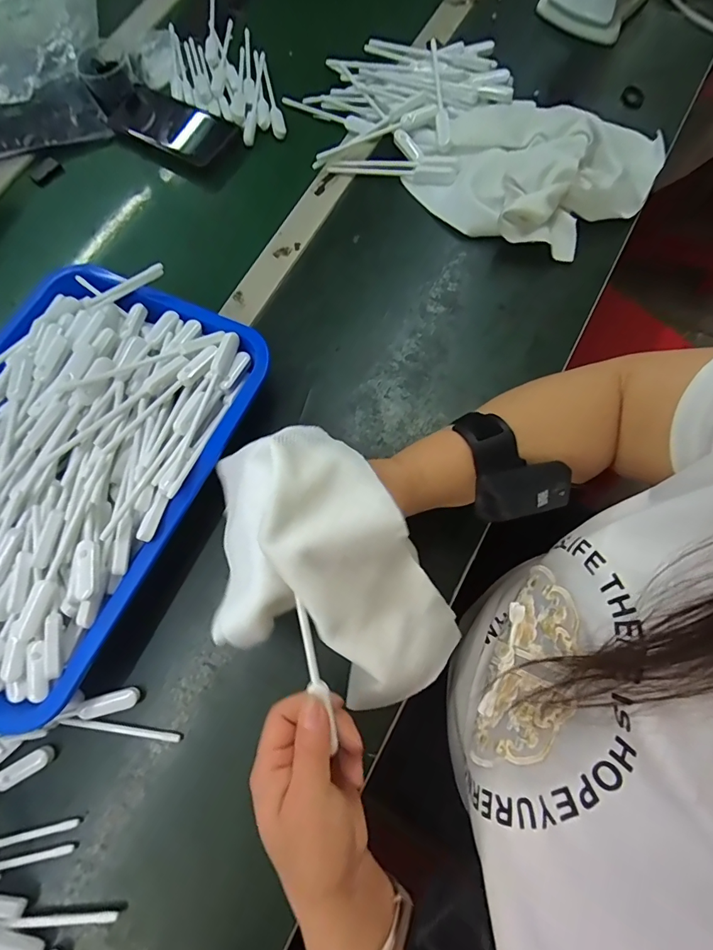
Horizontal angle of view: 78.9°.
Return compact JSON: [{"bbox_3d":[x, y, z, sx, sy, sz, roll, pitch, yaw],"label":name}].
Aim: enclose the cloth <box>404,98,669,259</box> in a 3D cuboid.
[{"bbox_3d":[0.189,-0.325,0.451,0.217,0.049,0.206,35,78,12],"label":"cloth"}]

